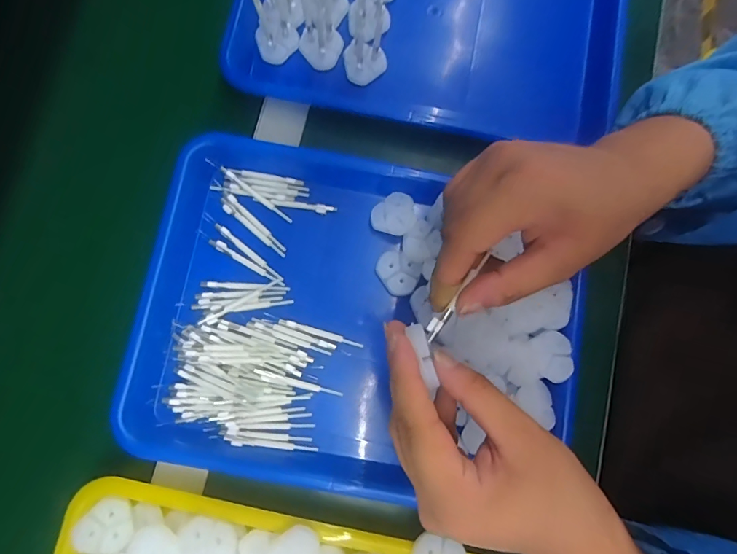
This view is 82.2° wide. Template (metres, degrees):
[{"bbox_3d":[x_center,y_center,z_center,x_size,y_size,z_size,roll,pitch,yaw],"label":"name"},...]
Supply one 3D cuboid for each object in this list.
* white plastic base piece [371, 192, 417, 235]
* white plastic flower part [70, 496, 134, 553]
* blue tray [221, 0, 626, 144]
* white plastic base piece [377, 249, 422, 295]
[{"bbox_3d":[0.021,-0.052,0.344,0.035,0.009,0.034,0,79,0],"label":"white plastic base piece"},{"bbox_3d":[-0.184,0.173,0.295,0.036,0.009,0.036,5,82,-34],"label":"white plastic flower part"},{"bbox_3d":[0.076,-0.249,0.380,0.362,0.055,0.256,11,86,-11],"label":"blue tray"},{"bbox_3d":[0.023,-0.004,0.345,0.036,0.011,0.031,37,82,3],"label":"white plastic base piece"}]

